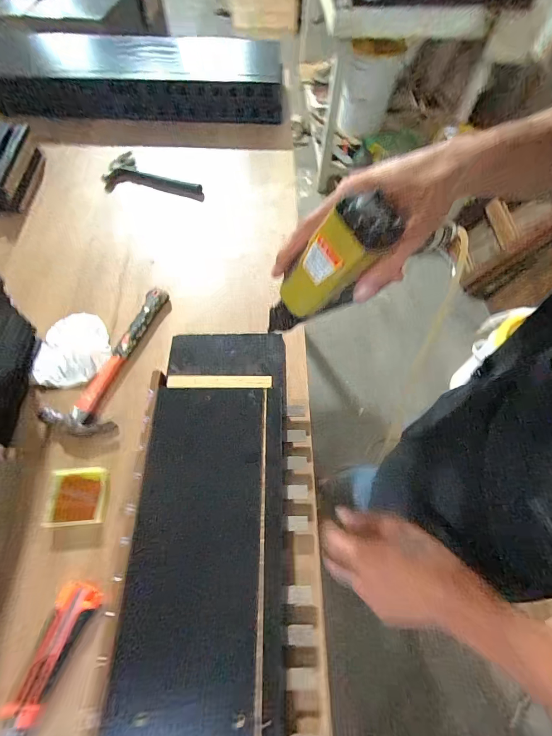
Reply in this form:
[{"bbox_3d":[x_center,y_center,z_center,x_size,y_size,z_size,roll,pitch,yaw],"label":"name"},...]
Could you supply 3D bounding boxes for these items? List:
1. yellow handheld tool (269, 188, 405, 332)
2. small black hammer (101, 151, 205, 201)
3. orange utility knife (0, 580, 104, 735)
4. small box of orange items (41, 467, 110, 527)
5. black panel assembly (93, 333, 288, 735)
[{"bbox_3d":[0.036,-0.066,0.264,0.049,0.137,0.045,5,61,-30],"label":"yellow handheld tool"},{"bbox_3d":[-0.253,-0.409,0.703,0.212,0.021,0.105,7,65,2],"label":"small black hammer"},{"bbox_3d":[-0.260,0.339,0.347,0.050,0.015,0.202,22,66,8],"label":"orange utility knife"},{"bbox_3d":[-0.257,0.167,0.431,0.073,0.019,0.070,-7,65,-4],"label":"small box of orange items"},{"bbox_3d":[-0.067,0.347,0.331,0.215,0.049,0.890,1,65,-2],"label":"black panel assembly"}]

